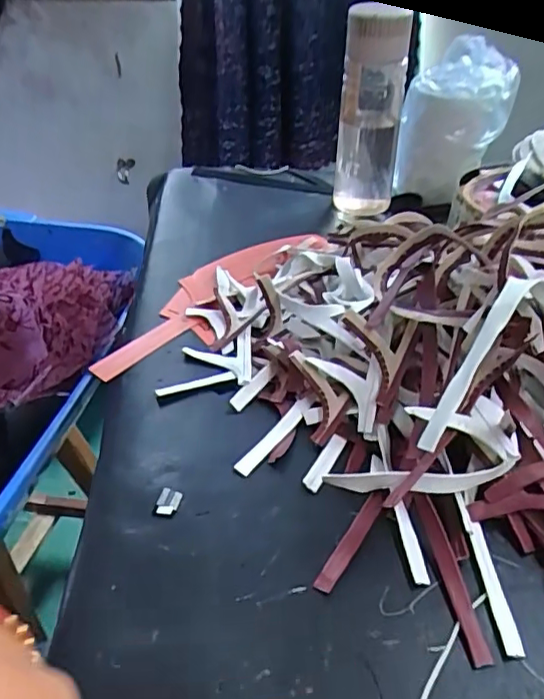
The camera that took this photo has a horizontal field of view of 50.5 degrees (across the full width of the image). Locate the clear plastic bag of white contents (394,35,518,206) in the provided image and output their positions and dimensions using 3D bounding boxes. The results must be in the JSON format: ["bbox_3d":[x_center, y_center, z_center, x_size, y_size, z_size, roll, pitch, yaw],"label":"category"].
[{"bbox_3d":[0.199,-0.255,0.649,0.110,0.152,0.071,-14,38,-17],"label":"clear plastic bag of white contents"}]

